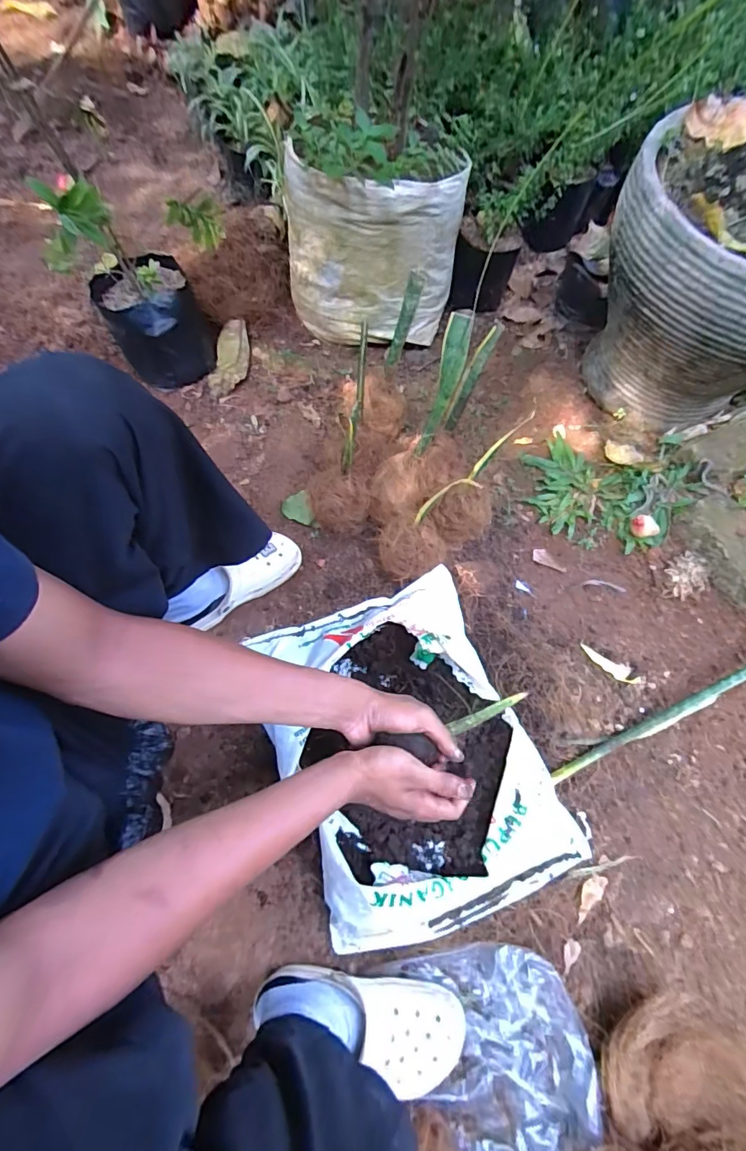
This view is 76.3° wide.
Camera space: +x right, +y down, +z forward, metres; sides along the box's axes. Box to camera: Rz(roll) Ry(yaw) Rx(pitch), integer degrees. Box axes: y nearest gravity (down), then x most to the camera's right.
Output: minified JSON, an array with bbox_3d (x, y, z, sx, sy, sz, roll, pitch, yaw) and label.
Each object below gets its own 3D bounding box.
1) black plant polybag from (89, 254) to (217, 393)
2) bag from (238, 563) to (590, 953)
[{"bbox_3d":[-0.380,-0.449,0.857,0.162,0.193,0.152,2,68,-4],"label":"black plant polybag"},{"bbox_3d":[0.051,0.238,0.666,0.347,0.070,0.455,-17,70,-11],"label":"bag"}]

